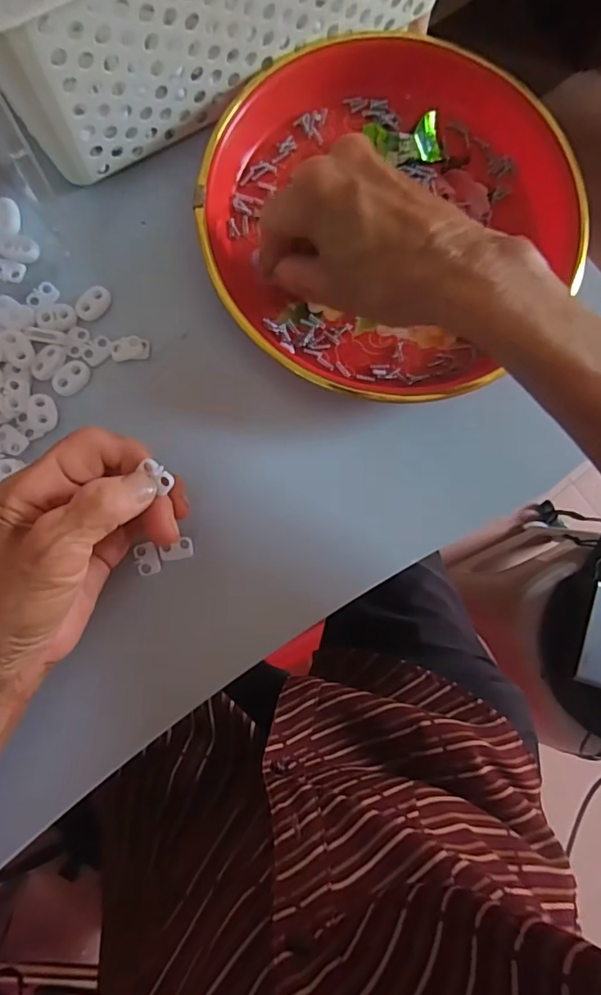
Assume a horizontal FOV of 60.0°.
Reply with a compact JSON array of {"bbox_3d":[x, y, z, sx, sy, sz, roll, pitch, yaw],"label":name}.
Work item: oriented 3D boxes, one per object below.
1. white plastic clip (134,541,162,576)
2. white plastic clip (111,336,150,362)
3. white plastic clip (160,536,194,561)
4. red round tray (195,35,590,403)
[{"bbox_3d":[-0.085,0.034,0.289,0.013,0.004,0.017,-17,84,-6],"label":"white plastic clip"},{"bbox_3d":[-0.099,-0.087,0.303,0.021,0.006,0.013,-8,84,-5],"label":"white plastic clip"},{"bbox_3d":[-0.069,0.029,0.291,0.018,0.004,0.011,-11,84,-6],"label":"white plastic clip"},{"bbox_3d":[0.053,-0.168,0.309,0.216,0.029,0.209,1,83,-4],"label":"red round tray"}]

